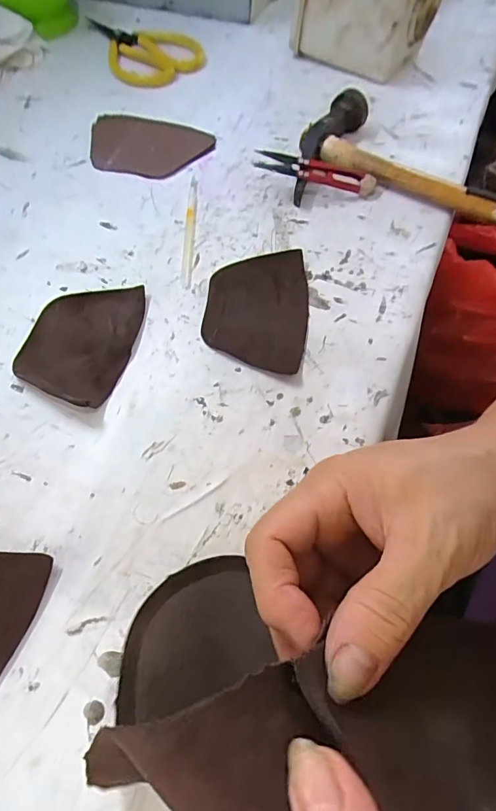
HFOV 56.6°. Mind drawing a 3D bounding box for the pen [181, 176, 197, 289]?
[{"bbox_3d":[-0.048,-0.148,0.381,0.008,0.004,0.129,-1,60,0],"label":"pen"}]

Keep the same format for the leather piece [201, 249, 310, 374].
[{"bbox_3d":[0.007,-0.071,0.331,0.071,0.005,0.101,7,62,0],"label":"leather piece"}]

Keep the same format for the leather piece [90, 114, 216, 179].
[{"bbox_3d":[-0.095,-0.247,0.436,0.116,0.006,0.088,15,58,5],"label":"leather piece"}]

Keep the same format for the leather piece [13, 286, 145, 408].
[{"bbox_3d":[-0.115,-0.046,0.317,0.069,0.012,0.101,10,61,6],"label":"leather piece"}]

